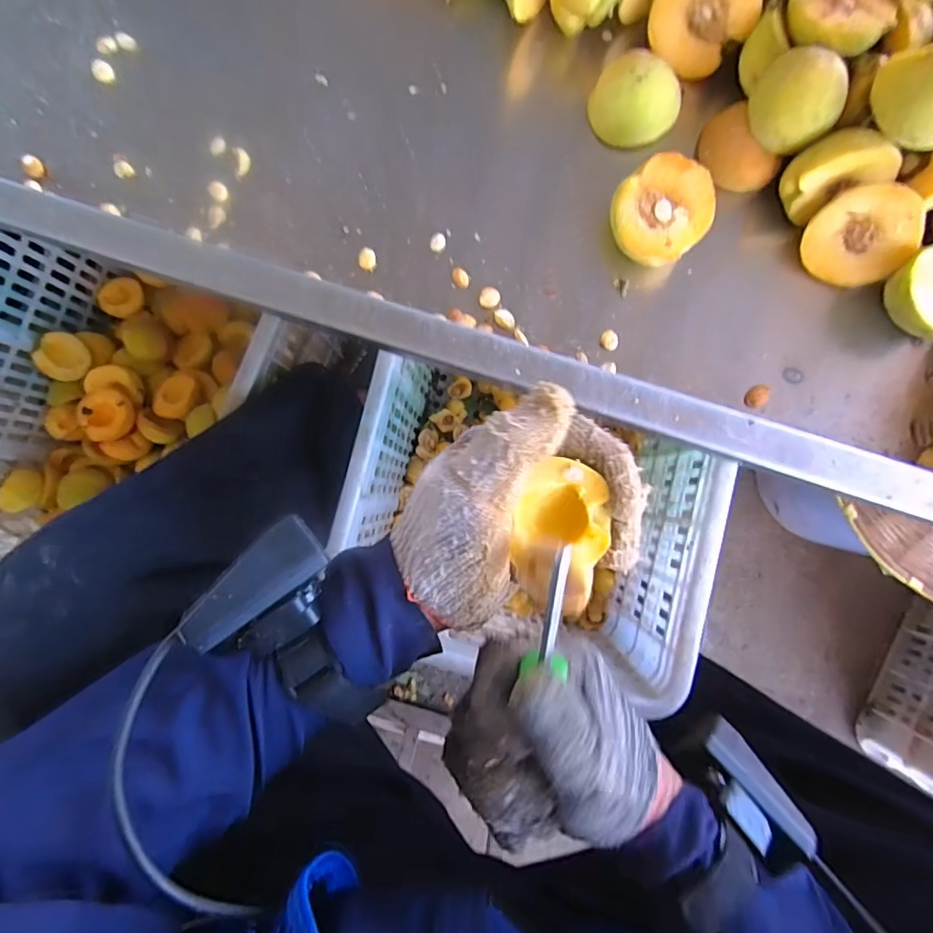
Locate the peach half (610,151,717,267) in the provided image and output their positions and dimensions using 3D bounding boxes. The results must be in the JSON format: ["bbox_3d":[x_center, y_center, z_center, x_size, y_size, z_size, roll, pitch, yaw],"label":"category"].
[{"bbox_3d":[0.130,-0.169,0.345,0.062,0.025,0.062,2,98,11],"label":"peach half"}]

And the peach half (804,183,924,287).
[{"bbox_3d":[0.259,-0.153,0.337,0.058,0.060,0.025,45,47,-7],"label":"peach half"}]

